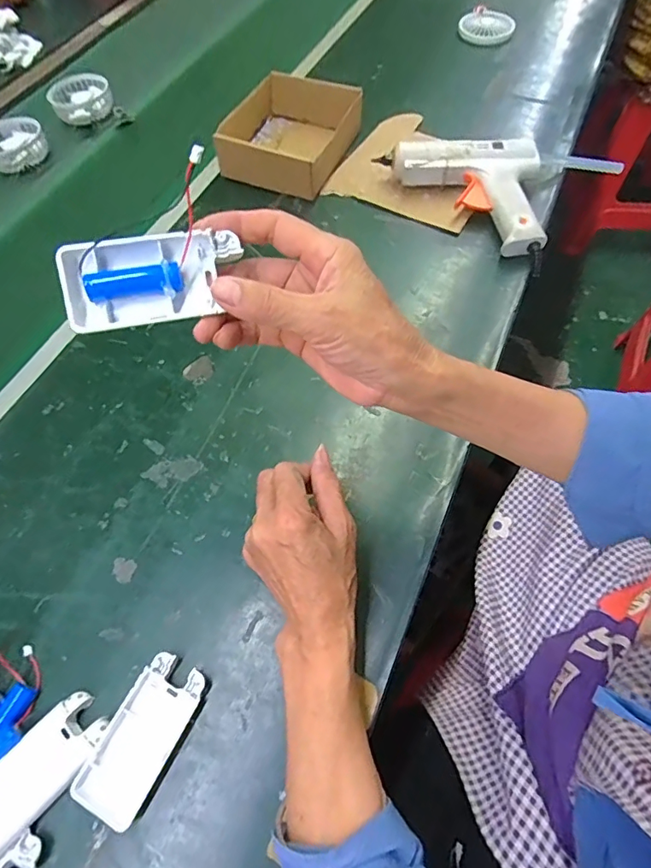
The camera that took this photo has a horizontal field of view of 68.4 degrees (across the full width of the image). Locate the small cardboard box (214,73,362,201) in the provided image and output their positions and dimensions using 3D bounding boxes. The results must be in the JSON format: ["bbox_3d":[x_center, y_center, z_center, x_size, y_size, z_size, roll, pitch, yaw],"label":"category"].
[{"bbox_3d":[-0.047,-0.392,0.628,0.150,0.054,0.167,21,64,13],"label":"small cardboard box"}]

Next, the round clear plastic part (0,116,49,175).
[{"bbox_3d":[-0.444,-0.413,0.682,0.088,0.029,0.087,-2,61,3],"label":"round clear plastic part"}]

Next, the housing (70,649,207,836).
[{"bbox_3d":[-0.121,0.201,0.321,0.046,0.015,0.094,23,65,14],"label":"housing"}]

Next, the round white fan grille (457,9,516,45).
[{"bbox_3d":[0.270,-0.683,0.801,0.090,0.023,0.097,-1,61,2],"label":"round white fan grille"}]

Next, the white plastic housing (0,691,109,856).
[{"bbox_3d":[-0.192,0.223,0.313,0.044,0.015,0.099,39,69,20],"label":"white plastic housing"}]

